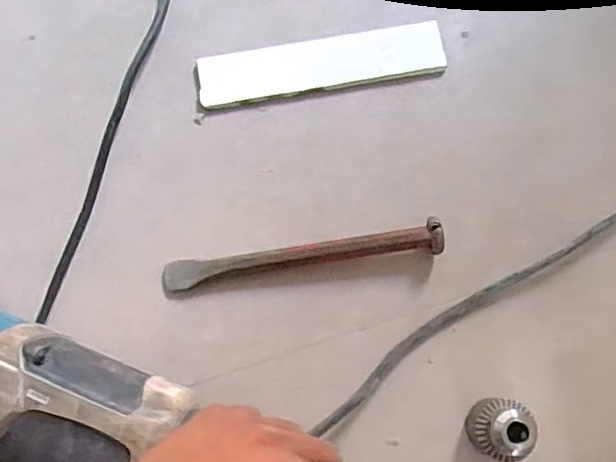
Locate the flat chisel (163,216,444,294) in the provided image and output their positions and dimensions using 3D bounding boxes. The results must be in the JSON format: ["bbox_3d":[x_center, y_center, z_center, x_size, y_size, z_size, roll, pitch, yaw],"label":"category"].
[{"bbox_3d":[-0.004,0.019,0.443,0.202,0.022,0.022,-9,78,-2],"label":"flat chisel"}]

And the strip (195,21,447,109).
[{"bbox_3d":[0.011,-0.137,0.498,0.200,0.006,0.044,-10,78,-2],"label":"strip"}]

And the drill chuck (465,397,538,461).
[{"bbox_3d":[0.128,0.130,0.405,0.040,0.050,0.039,19,79,4],"label":"drill chuck"}]

